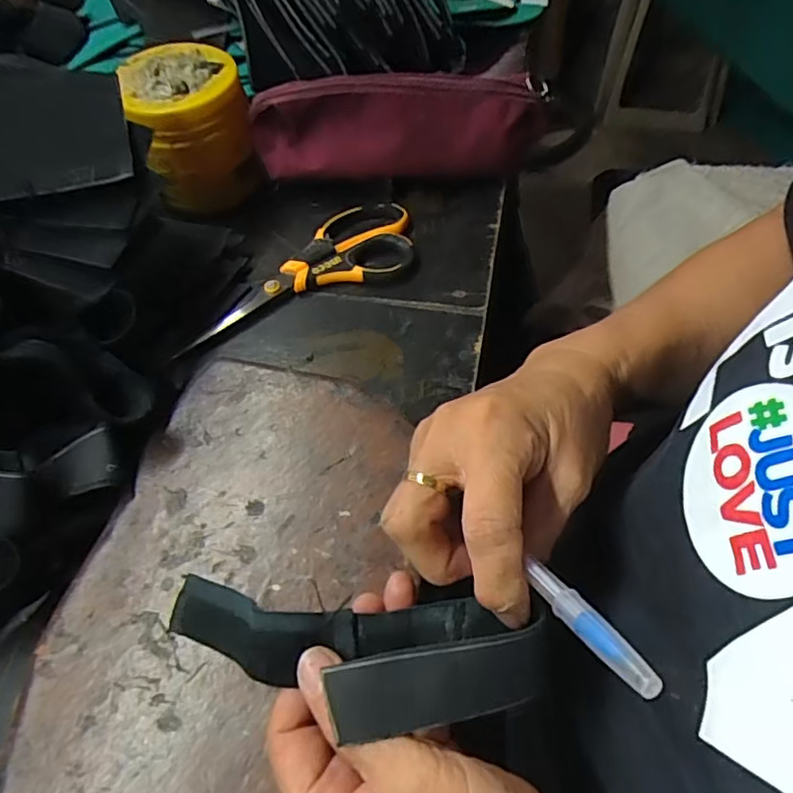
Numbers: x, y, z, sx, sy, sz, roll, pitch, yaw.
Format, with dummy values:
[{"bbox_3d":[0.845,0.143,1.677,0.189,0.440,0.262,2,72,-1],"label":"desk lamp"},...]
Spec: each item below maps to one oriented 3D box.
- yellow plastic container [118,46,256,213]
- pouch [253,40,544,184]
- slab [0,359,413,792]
[{"bbox_3d":[-0.157,-0.211,0.462,0.085,0.086,0.090,-17,55,-6],"label":"yellow plastic container"},{"bbox_3d":[0.002,-0.202,0.454,0.216,0.092,0.031,-7,56,0],"label":"pouch"},{"bbox_3d":[-0.088,0.098,0.300,0.146,0.022,0.265,11,57,8],"label":"slab"}]

